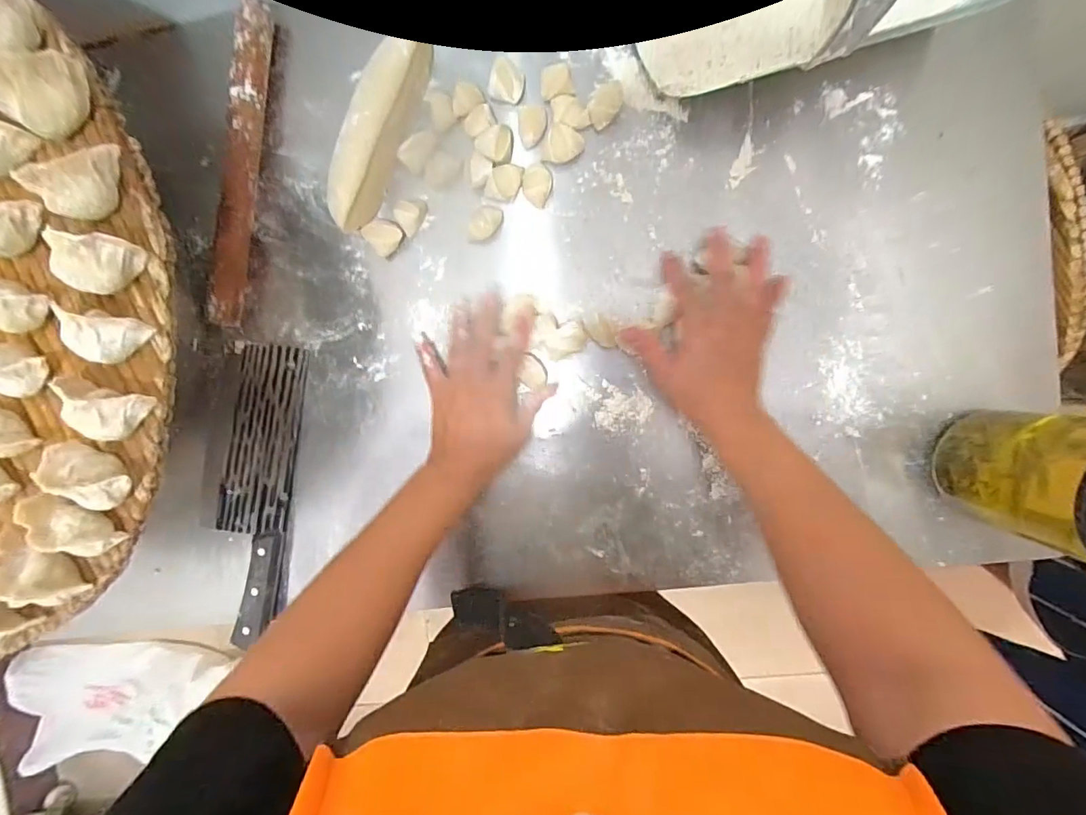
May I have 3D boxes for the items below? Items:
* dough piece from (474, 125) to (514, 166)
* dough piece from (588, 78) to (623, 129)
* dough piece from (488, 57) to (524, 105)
[{"bbox_3d":[-0.041,-0.234,0.435,0.033,0.015,0.032,0,95,6],"label":"dough piece"},{"bbox_3d":[0.057,-0.270,0.433,0.024,0.013,0.043,36,97,2],"label":"dough piece"},{"bbox_3d":[-0.033,-0.290,0.437,0.030,0.017,0.033,0,95,6],"label":"dough piece"}]

